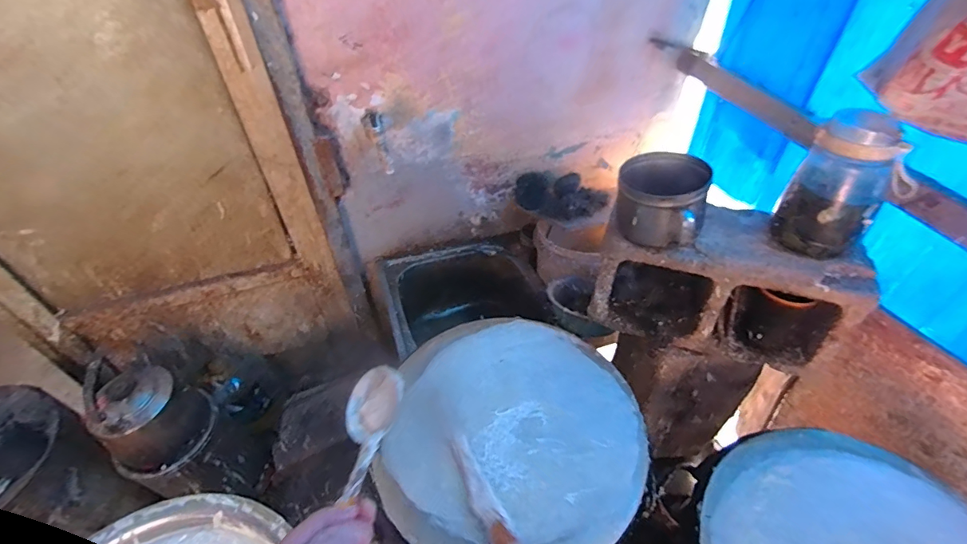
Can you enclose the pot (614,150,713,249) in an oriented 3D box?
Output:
[{"bbox_3d":[0.276,-0.110,0.690,0.136,0.105,0.150,19,48,20],"label":"pot"}]

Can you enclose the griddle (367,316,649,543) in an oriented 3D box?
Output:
[{"bbox_3d":[0.041,0.211,0.622,0.345,0.029,0.362,-1,44,1],"label":"griddle"}]

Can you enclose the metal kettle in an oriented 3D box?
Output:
[{"bbox_3d":[-0.810,0.329,1.045,0.182,0.275,0.209,11,46,13],"label":"metal kettle"}]

